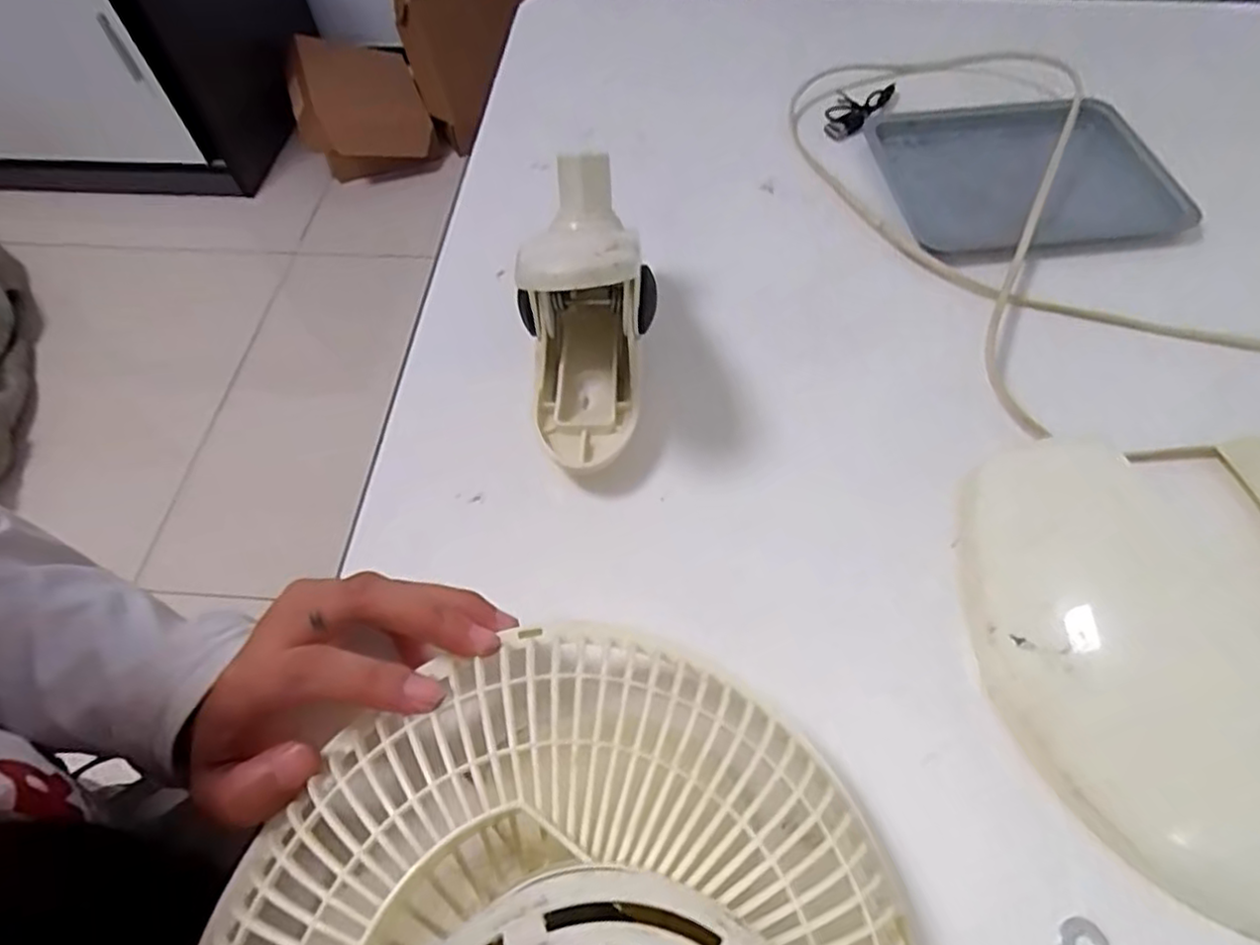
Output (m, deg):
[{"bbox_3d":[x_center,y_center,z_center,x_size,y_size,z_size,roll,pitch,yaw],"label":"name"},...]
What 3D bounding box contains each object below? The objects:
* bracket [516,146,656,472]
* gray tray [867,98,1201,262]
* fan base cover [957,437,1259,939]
[{"bbox_3d":[-0.020,-0.076,0.310,0.061,0.106,0.134,-1,59,1],"label":"bracket"},{"bbox_3d":[0.250,-0.188,0.424,0.174,0.011,0.132,-8,59,-3],"label":"gray tray"},{"bbox_3d":[0.220,0.066,0.250,0.166,0.048,0.176,8,60,7],"label":"fan base cover"}]

